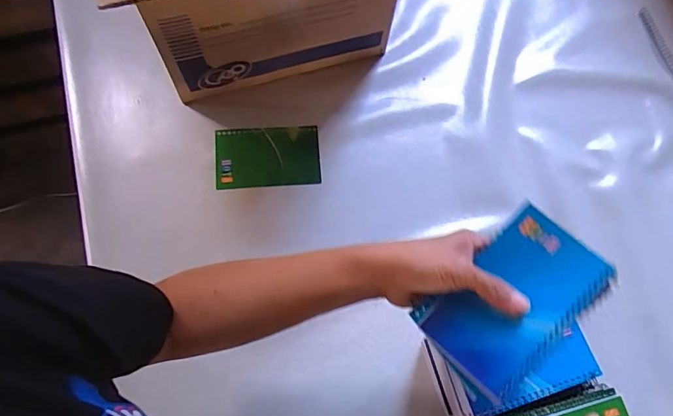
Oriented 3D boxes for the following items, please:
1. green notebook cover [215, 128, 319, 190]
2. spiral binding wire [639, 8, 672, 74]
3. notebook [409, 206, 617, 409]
[{"bbox_3d":[-0.087,-0.065,0.575,0.129,0.013,0.079,-4,71,-2],"label":"green notebook cover"},{"bbox_3d":[0.476,-0.218,0.655,0.018,0.006,0.164,-12,72,-5],"label":"spiral binding wire"},{"bbox_3d":[0.135,0.071,0.347,0.132,0.013,0.085,-44,67,1],"label":"notebook"}]

